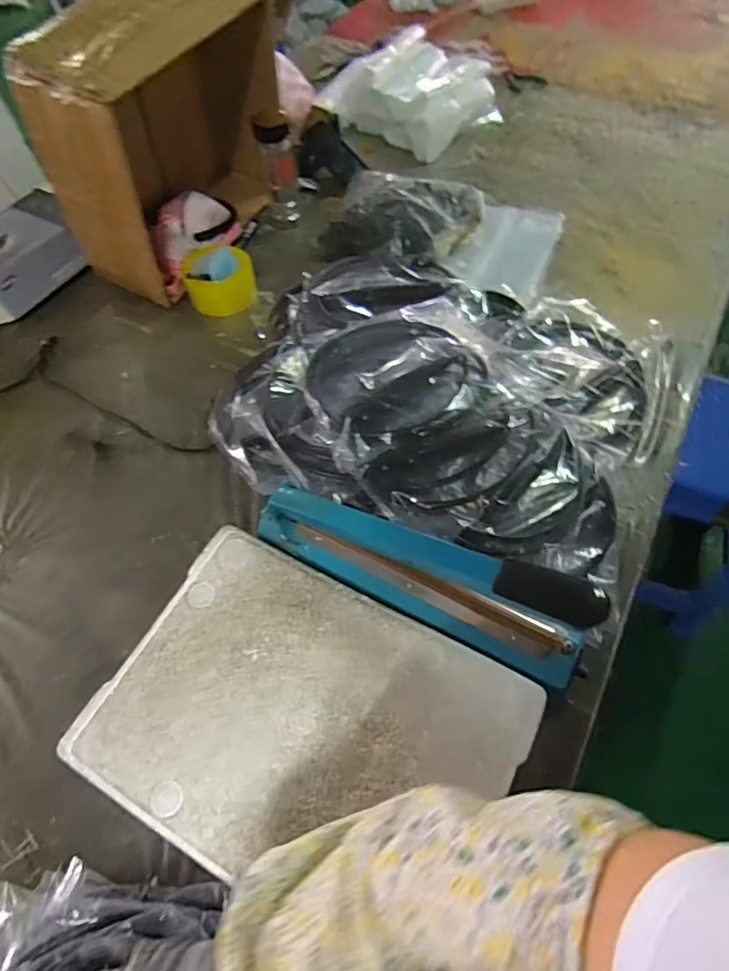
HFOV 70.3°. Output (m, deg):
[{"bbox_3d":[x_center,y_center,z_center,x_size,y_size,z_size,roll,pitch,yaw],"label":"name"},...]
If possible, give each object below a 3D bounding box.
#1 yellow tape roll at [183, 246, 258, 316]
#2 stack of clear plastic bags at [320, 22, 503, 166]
[{"bbox_3d":[-0.252,-0.363,0.916,0.116,0.060,0.116,-1,60,1],"label":"yellow tape roll"},{"bbox_3d":[0.107,-0.913,1.188,0.343,0.105,0.295,40,68,22],"label":"stack of clear plastic bags"}]

